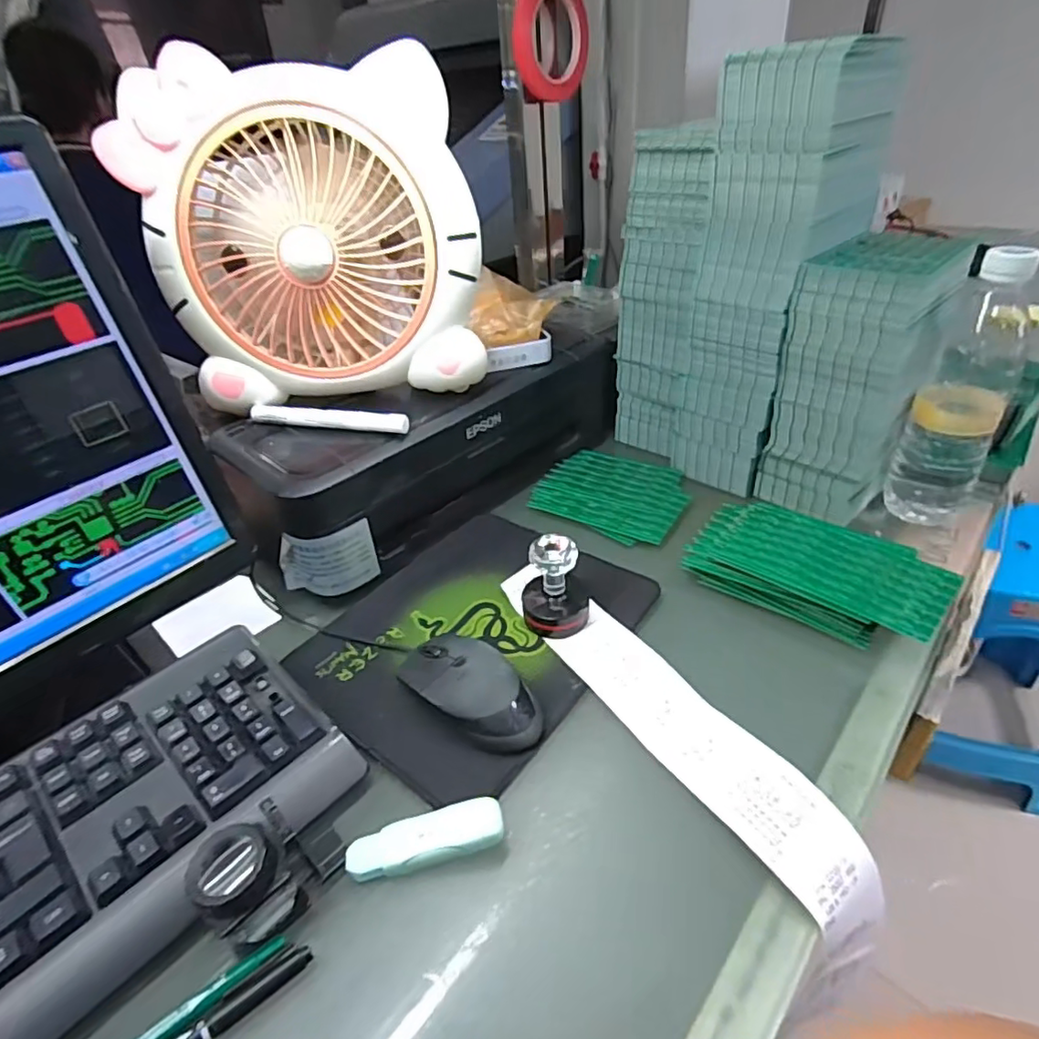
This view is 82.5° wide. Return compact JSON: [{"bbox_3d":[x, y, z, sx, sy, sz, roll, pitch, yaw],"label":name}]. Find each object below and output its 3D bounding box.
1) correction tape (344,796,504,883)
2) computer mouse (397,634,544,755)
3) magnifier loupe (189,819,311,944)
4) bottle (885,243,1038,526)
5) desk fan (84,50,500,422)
[{"bbox_3d":[-0.053,0.183,0.336,0.087,0.022,0.024,-9,37,-6],"label":"correction tape"},{"bbox_3d":[-0.034,0.113,0.408,0.061,0.035,0.115,-32,44,-32],"label":"computer mouse"},{"bbox_3d":[-0.144,0.187,0.304,0.041,0.041,0.044,27,47,36],"label":"magnifier loupe"},{"bbox_3d":[0.373,-0.101,0.497,0.062,0.233,0.057,25,46,34],"label":"bottle"},{"bbox_3d":[-0.169,-0.217,0.481,0.259,0.239,0.109,1,37,8],"label":"desk fan"}]

